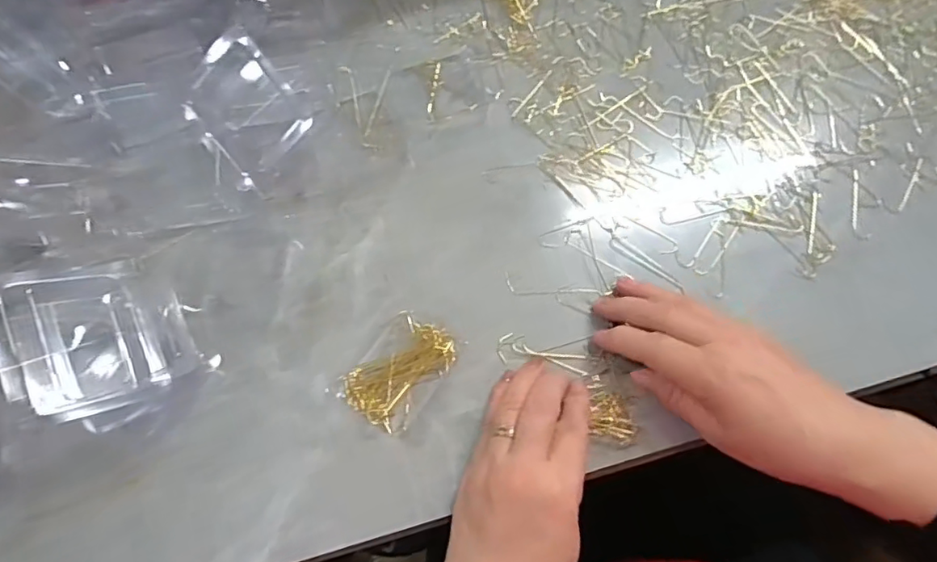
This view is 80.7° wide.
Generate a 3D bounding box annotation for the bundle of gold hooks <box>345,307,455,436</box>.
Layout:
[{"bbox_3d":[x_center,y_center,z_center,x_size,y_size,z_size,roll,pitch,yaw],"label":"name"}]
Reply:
[{"bbox_3d":[-0.043,0.057,0.353,0.047,0.012,0.069,35,72,14],"label":"bundle of gold hooks"}]

